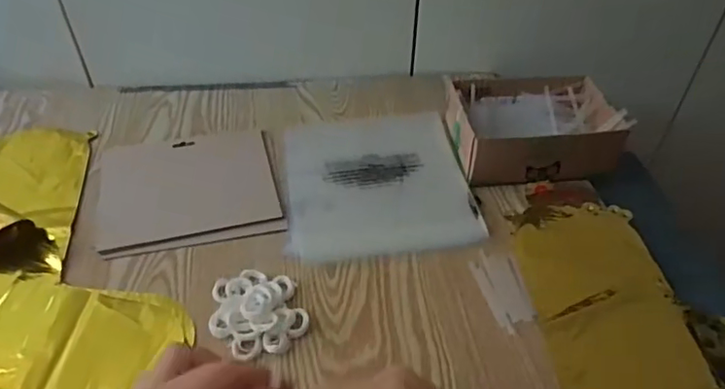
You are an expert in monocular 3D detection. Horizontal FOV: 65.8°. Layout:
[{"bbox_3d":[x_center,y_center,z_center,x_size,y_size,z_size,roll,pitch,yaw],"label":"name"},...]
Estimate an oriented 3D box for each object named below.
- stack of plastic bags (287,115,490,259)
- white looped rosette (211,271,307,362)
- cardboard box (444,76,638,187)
[{"bbox_3d":[0.015,-0.021,0.666,0.208,0.009,0.232,-4,44,-5],"label":"stack of plastic bags"},{"bbox_3d":[-0.099,0.104,0.518,0.081,0.026,0.091,-17,47,-18],"label":"white looped rosette"},{"bbox_3d":[0.199,-0.085,0.675,0.189,0.055,0.148,-4,44,-5],"label":"cardboard box"}]

